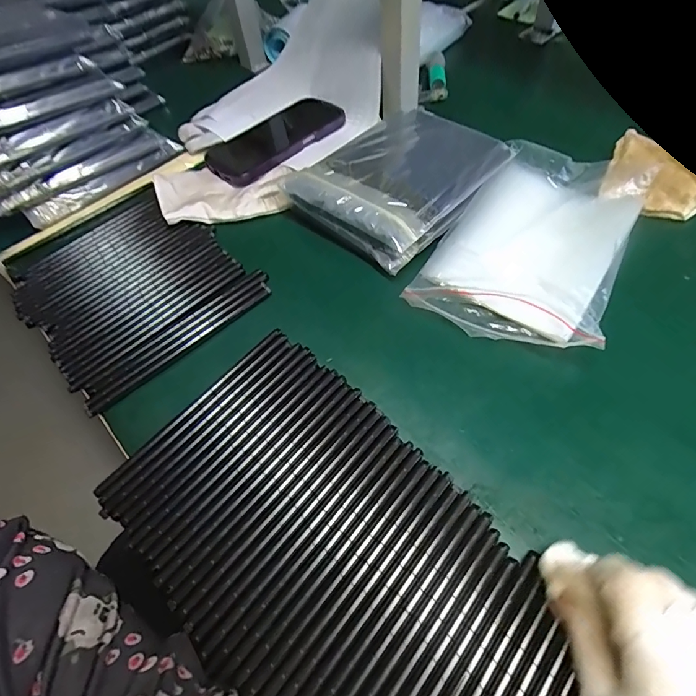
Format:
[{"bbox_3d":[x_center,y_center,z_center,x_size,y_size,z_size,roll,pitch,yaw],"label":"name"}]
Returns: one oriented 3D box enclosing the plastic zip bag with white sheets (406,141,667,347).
[{"bbox_3d":[0.165,-0.102,0.374,0.145,0.036,0.227,23,61,20],"label":"plastic zip bag with white sheets"}]

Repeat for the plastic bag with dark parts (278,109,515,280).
[{"bbox_3d":[0.052,-0.172,0.425,0.150,0.045,0.196,35,65,25],"label":"plastic bag with dark parts"}]

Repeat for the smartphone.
[{"bbox_3d":[-0.084,-0.252,0.507,0.174,0.015,0.082,-40,61,-21],"label":"smartphone"}]

